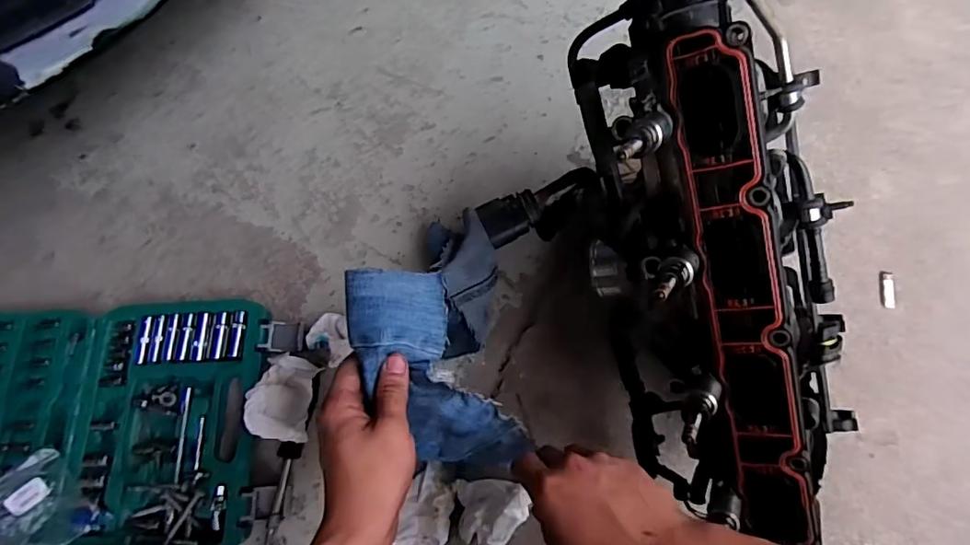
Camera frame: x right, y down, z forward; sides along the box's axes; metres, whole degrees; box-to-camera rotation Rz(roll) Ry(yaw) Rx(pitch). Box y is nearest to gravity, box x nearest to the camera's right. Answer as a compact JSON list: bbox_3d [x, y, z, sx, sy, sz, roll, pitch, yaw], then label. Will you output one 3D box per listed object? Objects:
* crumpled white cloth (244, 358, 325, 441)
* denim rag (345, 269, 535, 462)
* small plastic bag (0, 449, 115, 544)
[{"bbox_3d":[-0.202,0.121,0.502,0.061,0.063,0.080,5,76,0],"label":"crumpled white cloth"},{"bbox_3d":[-0.041,0.080,0.398,0.081,0.041,0.193,-32,109,-7],"label":"denim rag"},{"bbox_3d":[-0.421,0.223,0.482,0.095,0.056,0.067,43,80,14],"label":"small plastic bag"}]

